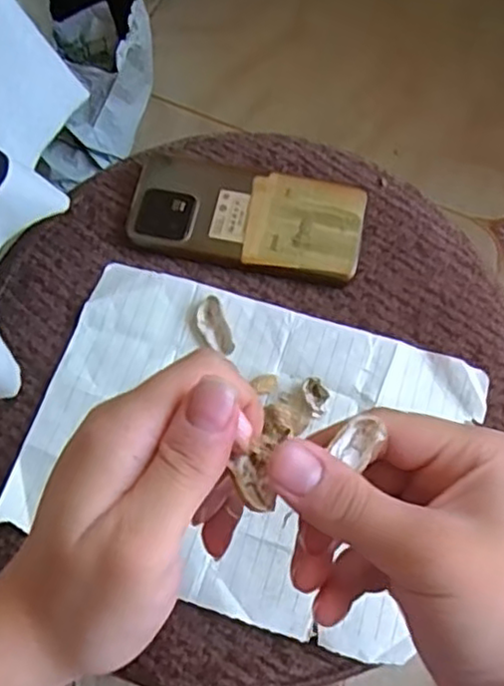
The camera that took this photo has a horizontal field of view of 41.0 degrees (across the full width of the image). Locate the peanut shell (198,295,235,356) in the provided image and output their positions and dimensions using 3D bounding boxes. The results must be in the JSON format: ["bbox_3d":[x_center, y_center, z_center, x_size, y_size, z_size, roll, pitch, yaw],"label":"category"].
[{"bbox_3d":[-0.023,-0.010,0.422,0.015,0.005,0.039,-19,69,-6],"label":"peanut shell"}]

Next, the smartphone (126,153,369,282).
[{"bbox_3d":[-0.003,-0.086,0.449,0.152,0.009,0.072,11,69,6],"label":"smartphone"}]

